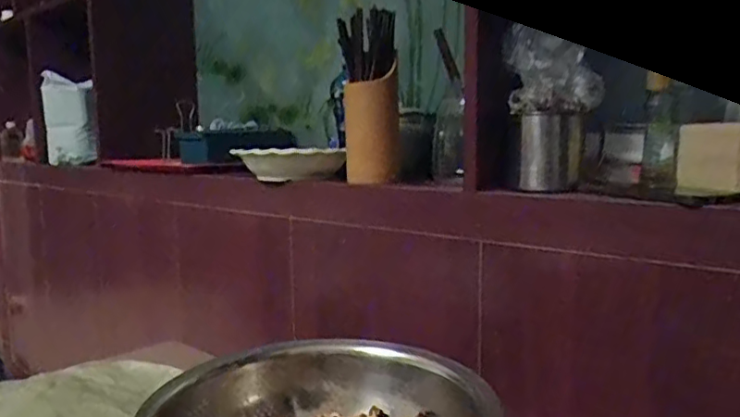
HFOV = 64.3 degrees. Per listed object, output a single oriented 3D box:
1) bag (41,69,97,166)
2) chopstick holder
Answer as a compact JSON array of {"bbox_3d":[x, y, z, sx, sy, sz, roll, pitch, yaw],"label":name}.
[{"bbox_3d":[-0.884,-0.267,1.743,0.229,0.273,0.050,-1,8,22],"label":"bag"},{"bbox_3d":[0.004,-0.127,0.941,0.098,0.164,0.100,0,7,0],"label":"chopstick holder"}]

